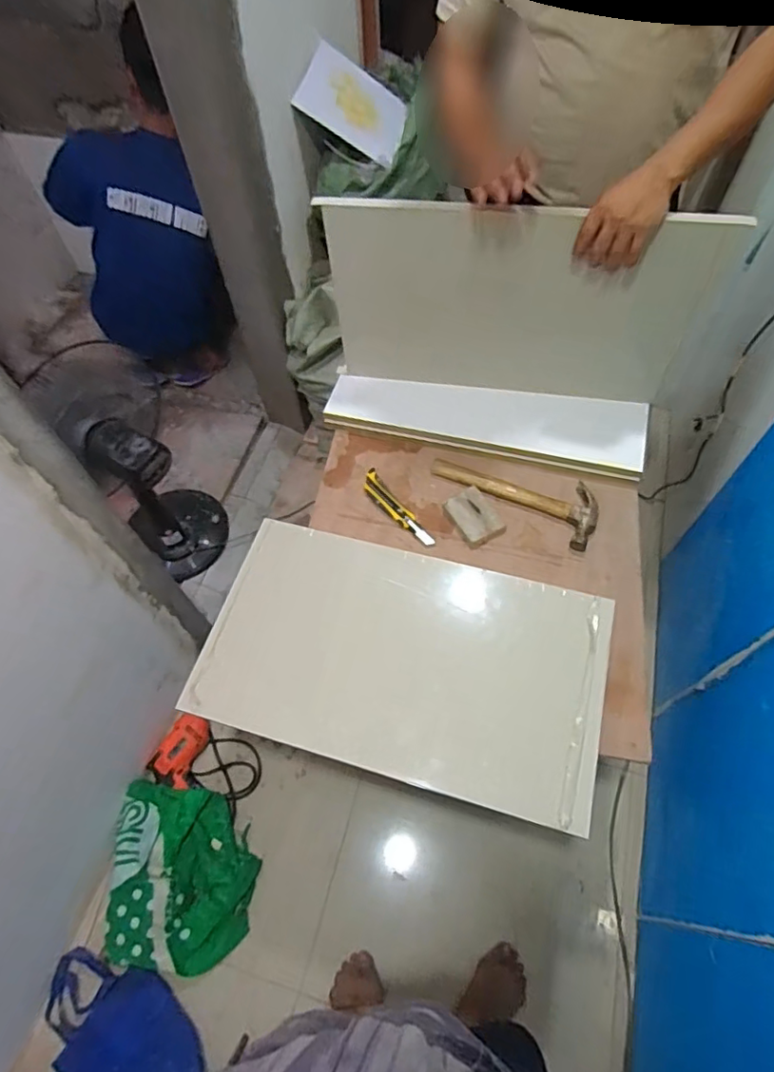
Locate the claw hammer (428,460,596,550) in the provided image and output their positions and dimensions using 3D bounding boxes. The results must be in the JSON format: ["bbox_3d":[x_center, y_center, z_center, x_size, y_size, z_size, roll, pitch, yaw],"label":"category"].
[{"bbox_3d":[0.250,-0.096,1.091,0.327,0.026,0.120,31,66,19],"label":"claw hammer"}]

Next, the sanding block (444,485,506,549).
[{"bbox_3d":[0.163,-0.038,1.063,0.078,0.018,0.111,-25,62,-12],"label":"sanding block"}]

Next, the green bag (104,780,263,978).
[{"bbox_3d":[-0.442,0.724,1.211,0.303,0.114,0.334,4,60,5],"label":"green bag"}]

